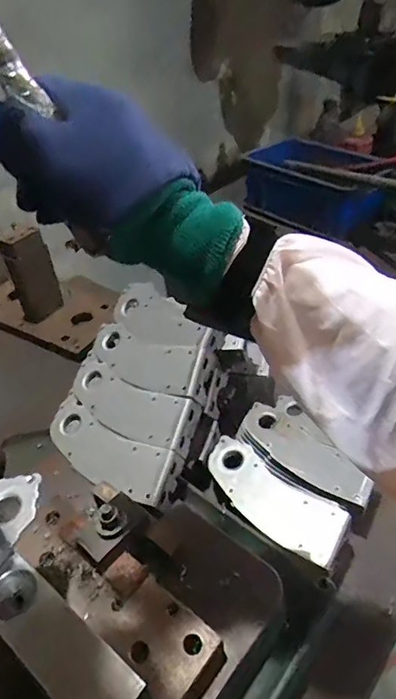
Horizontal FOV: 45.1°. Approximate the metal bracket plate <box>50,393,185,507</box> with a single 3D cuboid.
[{"bbox_3d":[-0.103,0.119,0.553,0.179,0.029,0.068,21,68,31],"label":"metal bracket plate"}]

